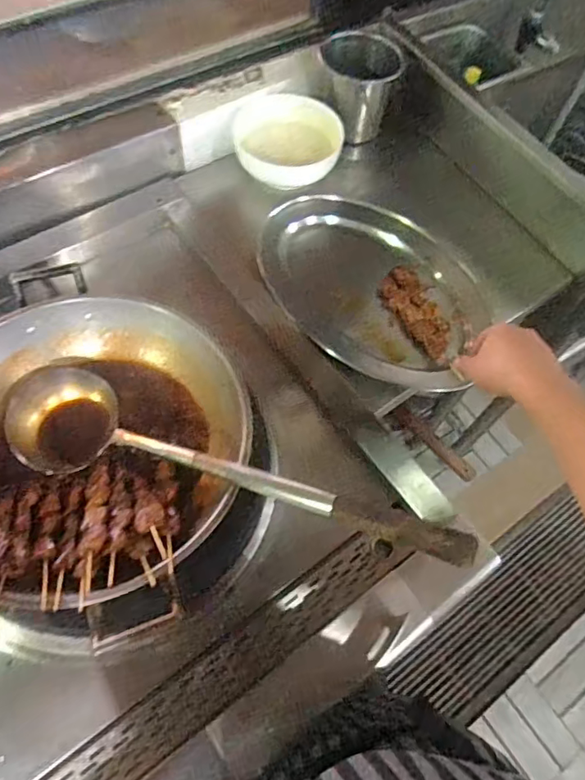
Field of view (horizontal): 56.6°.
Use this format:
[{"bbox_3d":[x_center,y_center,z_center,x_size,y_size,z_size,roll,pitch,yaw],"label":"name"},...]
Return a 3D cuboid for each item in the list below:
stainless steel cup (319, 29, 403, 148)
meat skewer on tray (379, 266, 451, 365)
[{"bbox_3d":[0.106,-0.497,0.911,0.127,0.130,0.116,2,62,-3],"label":"stainless steel cup"},{"bbox_3d":[0.175,-0.107,0.765,0.058,0.018,0.150,-21,70,-15],"label":"meat skewer on tray"}]

